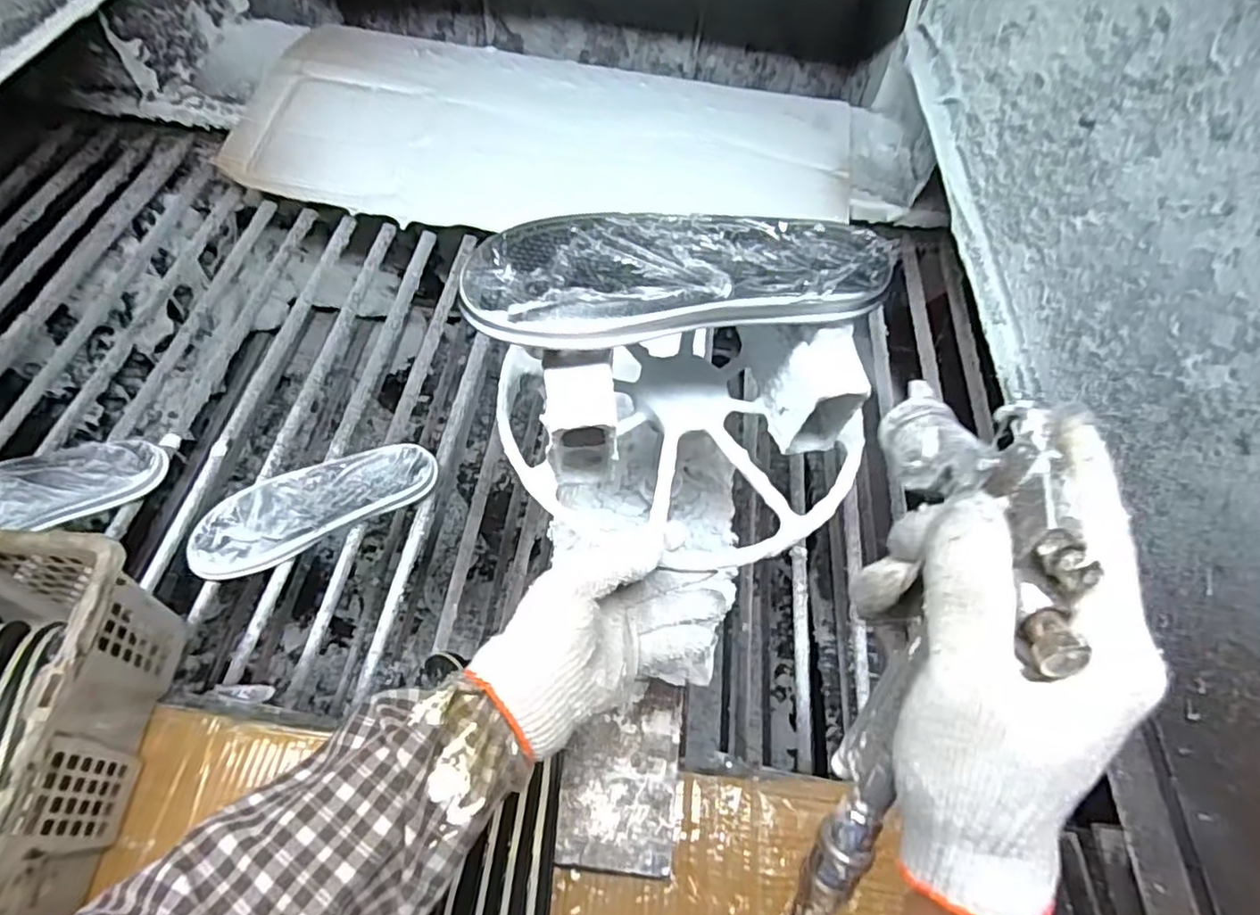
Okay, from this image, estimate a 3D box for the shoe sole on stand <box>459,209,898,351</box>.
[{"bbox_3d":[0.032,-0.122,0.410,0.264,0.019,0.098,-8,61,-9],"label":"shoe sole on stand"}]

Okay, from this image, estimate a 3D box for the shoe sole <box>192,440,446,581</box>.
[{"bbox_3d":[-0.361,0.050,0.742,0.262,0.018,0.101,-25,65,-17],"label":"shoe sole"}]

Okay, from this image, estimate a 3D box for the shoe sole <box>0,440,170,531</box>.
[{"bbox_3d":[-0.680,0.034,0.726,0.275,0.024,0.094,-9,61,-9],"label":"shoe sole"}]

